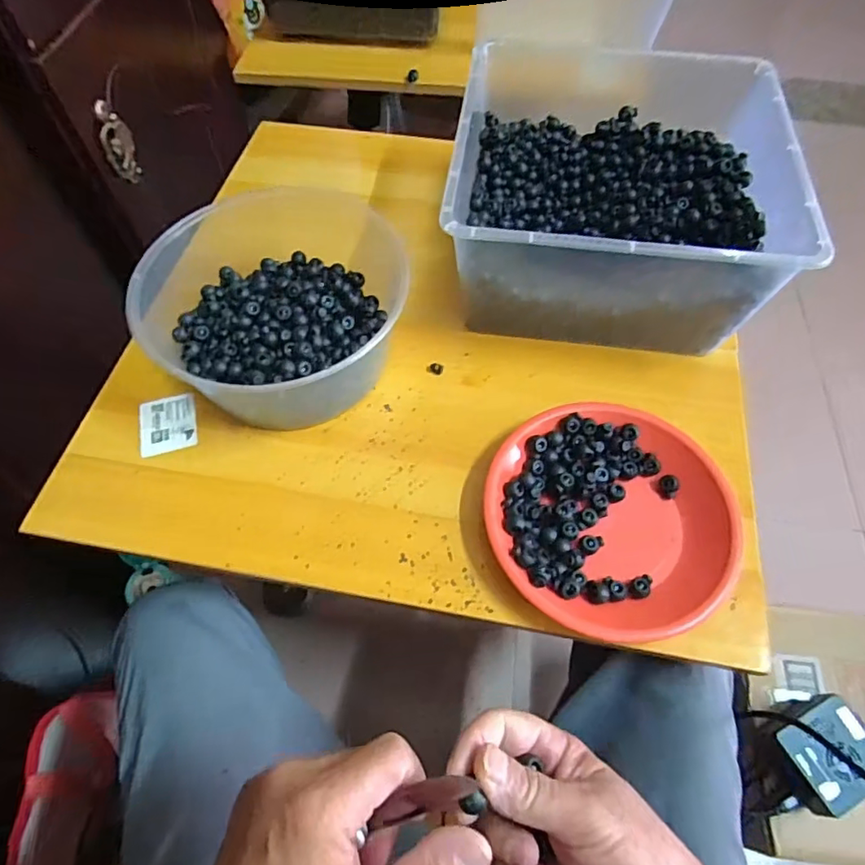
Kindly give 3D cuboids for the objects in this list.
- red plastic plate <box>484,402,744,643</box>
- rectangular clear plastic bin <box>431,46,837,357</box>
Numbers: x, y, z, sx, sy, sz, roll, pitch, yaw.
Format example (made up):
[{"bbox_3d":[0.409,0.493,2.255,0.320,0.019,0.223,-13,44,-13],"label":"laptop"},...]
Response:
[{"bbox_3d":[0.142,0.069,0.456,0.189,0.040,0.189,0,60,0],"label":"red plastic plate"},{"bbox_3d":[0.174,-0.229,0.555,0.301,0.133,0.274,9,60,4],"label":"rectangular clear plastic bin"}]

